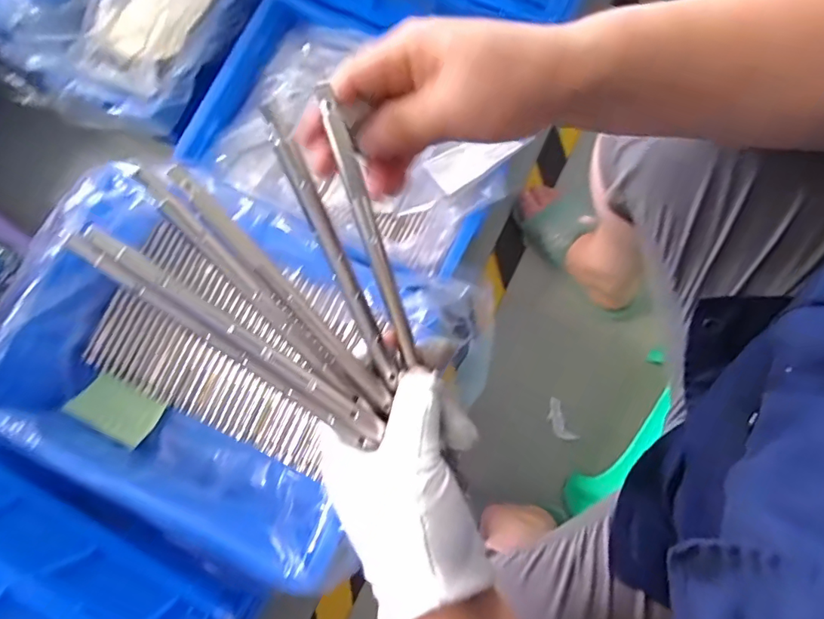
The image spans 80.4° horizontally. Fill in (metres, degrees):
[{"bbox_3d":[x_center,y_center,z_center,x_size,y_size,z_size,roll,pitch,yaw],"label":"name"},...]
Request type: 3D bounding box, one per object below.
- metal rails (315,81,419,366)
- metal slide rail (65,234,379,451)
[{"bbox_3d":[-0.020,-0.035,0.233,0.011,0.006,0.130,-17,100,-2],"label":"metal rails"},{"bbox_3d":[-0.079,0.017,0.213,0.149,0.007,0.007,38,82,-13],"label":"metal slide rail"}]

